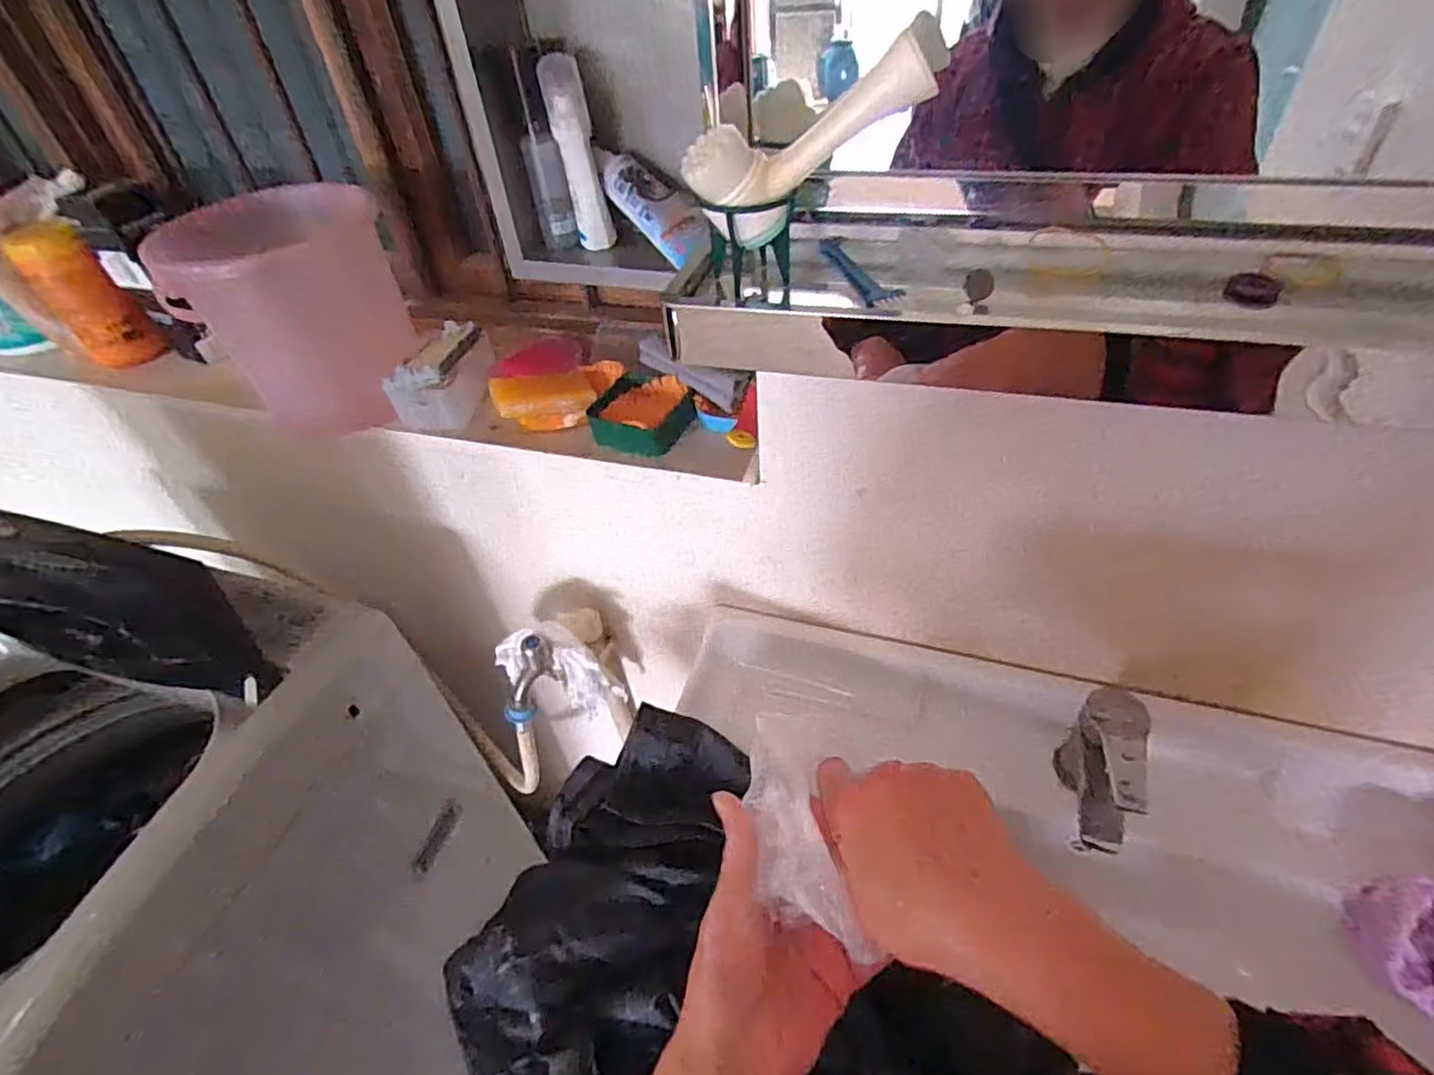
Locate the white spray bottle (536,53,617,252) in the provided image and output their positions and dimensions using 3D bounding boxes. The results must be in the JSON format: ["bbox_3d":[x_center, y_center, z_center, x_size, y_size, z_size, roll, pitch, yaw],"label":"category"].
[{"bbox_3d":[-0.107,-0.292,0.511,0.033,0.135,0.024,0,43,4],"label":"white spray bottle"}]

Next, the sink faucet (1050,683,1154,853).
[{"bbox_3d":[0.315,0.198,0.550,0.053,0.113,0.095,15,46,19],"label":"sink faucet"}]

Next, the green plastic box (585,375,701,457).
[{"bbox_3d":[-0.070,-0.114,0.611,0.077,0.035,0.077,19,47,22],"label":"green plastic box"}]

